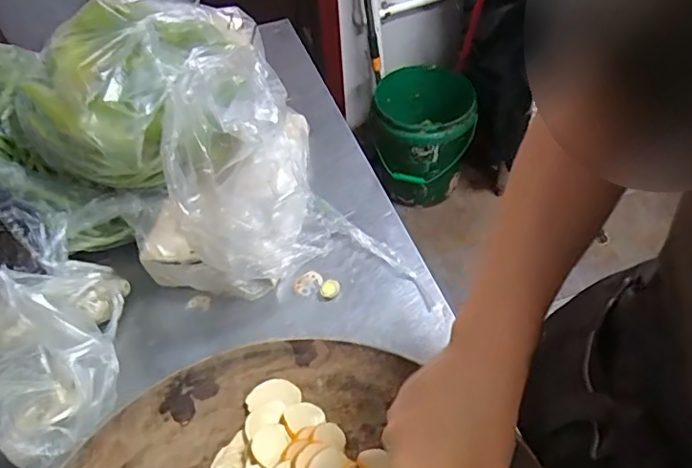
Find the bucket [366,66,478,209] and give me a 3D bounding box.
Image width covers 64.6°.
[{"bbox_3d":[0.236,-0.300,1.679,0.302,0.348,0.290,-2,51,2],"label":"bucket"}]

